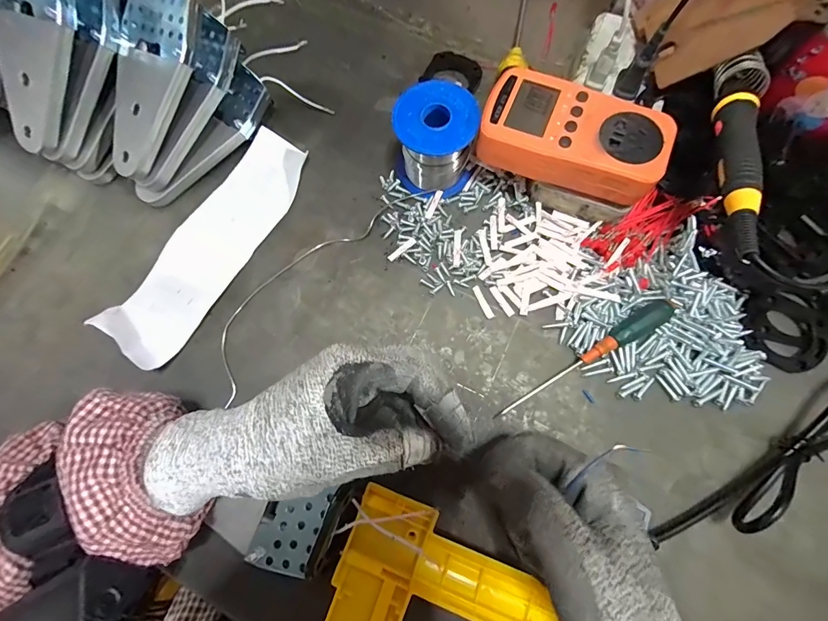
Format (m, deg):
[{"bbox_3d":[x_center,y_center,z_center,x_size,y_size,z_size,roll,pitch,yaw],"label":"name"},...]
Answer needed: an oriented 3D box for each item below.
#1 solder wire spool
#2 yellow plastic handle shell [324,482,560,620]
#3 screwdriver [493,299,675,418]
[{"bbox_3d":[0.016,-0.134,0.304,0.060,0.060,0.059,3,75,2],"label":"solder wire spool"},{"bbox_3d":[0.014,0.188,0.230,0.135,0.030,0.110,20,76,6],"label":"yellow plastic handle shell"},{"bbox_3d":[0.122,0.034,0.276,0.143,0.024,0.019,-27,76,-6],"label":"screwdriver"}]

